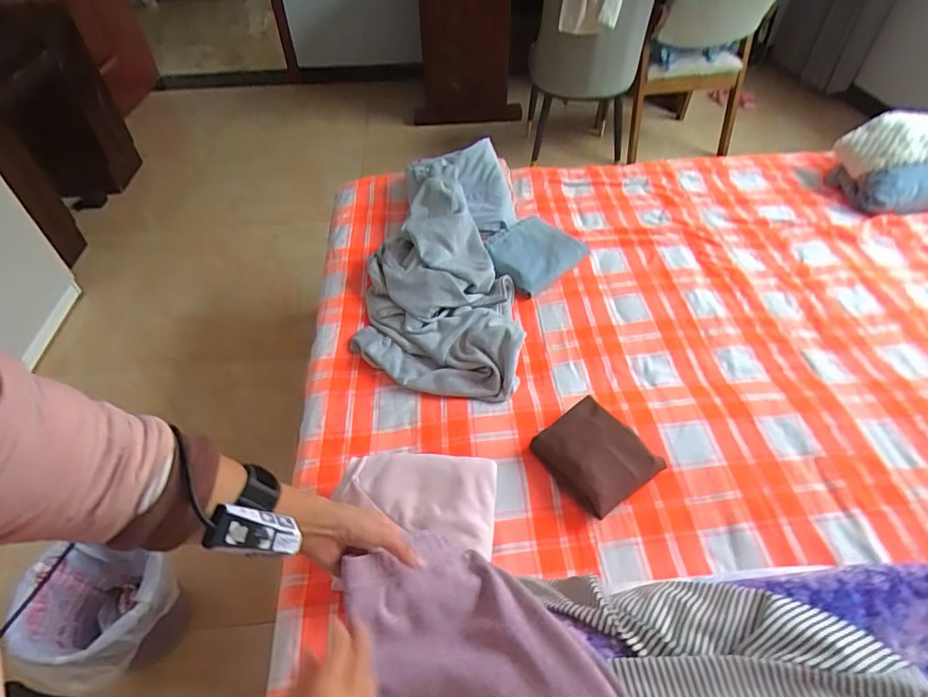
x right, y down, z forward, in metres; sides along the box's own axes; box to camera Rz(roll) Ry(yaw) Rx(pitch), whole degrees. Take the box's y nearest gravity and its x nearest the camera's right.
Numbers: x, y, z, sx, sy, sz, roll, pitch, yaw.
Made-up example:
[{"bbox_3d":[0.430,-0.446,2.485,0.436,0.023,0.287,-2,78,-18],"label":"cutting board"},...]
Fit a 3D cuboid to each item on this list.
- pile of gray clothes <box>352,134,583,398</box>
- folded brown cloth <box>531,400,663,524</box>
[{"bbox_3d":[0.016,-0.215,1.184,0.452,0.125,0.722,22,61,15],"label":"pile of gray clothes"},{"bbox_3d":[0.215,0.174,0.850,0.149,0.060,0.170,-32,54,-24],"label":"folded brown cloth"}]

